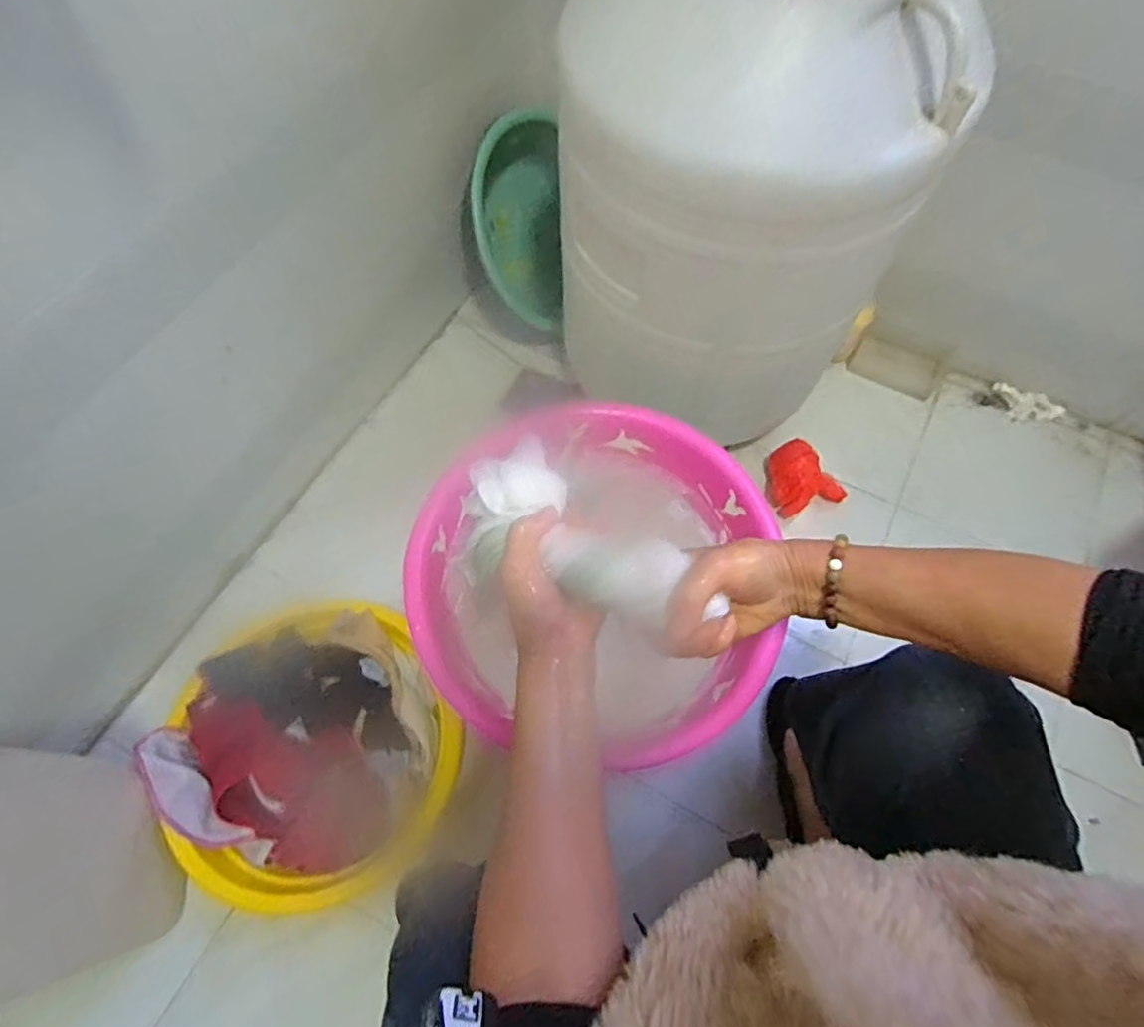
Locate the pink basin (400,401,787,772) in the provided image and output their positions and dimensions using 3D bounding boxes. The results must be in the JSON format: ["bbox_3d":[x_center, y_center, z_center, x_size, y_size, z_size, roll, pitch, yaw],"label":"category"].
[{"bbox_3d":[0.021,0.061,0.628,0.351,0.115,0.348,1,65,-1],"label":"pink basin"}]

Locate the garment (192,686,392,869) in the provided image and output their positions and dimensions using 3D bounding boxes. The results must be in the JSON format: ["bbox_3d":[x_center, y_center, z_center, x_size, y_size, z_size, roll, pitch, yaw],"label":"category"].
[{"bbox_3d":[-0.359,0.325,0.756,0.275,0.059,0.152,39,70,15],"label":"garment"}]

